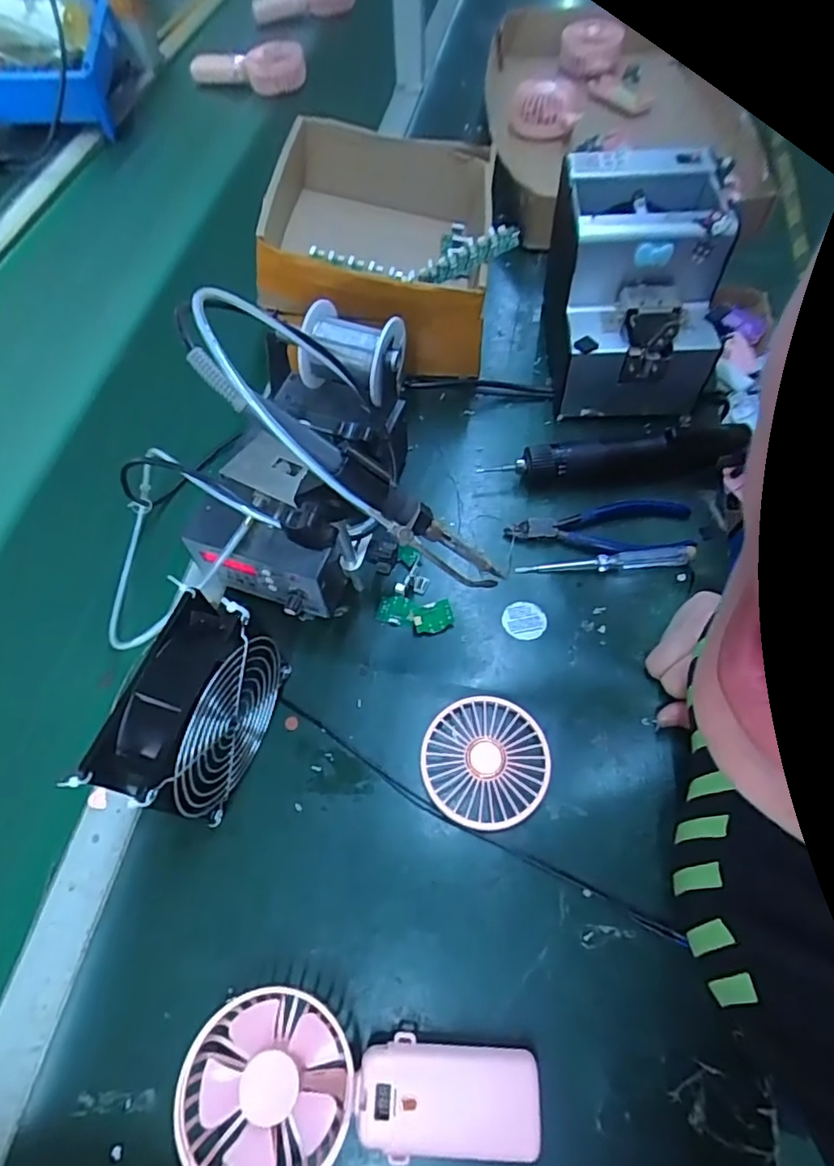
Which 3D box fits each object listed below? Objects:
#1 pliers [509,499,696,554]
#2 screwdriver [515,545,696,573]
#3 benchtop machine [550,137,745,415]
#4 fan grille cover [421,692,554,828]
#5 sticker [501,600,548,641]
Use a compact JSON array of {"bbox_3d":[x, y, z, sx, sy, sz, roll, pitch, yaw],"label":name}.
[{"bbox_3d":[0.159,-0.044,0.494,0.152,0.016,0.058,-5,60,0],"label":"pliers"},{"bbox_3d":[0.153,-0.018,0.473,0.137,0.017,0.013,-2,60,2],"label":"screwdriver"},{"bbox_3d":[0.197,-0.286,0.539,0.121,0.144,0.205,1,60,3],"label":"benchtop machine"},{"bbox_3d":[0.048,0.123,0.407,0.084,0.016,0.086,10,61,8],"label":"fan grille cover"},{"bbox_3d":[0.085,0.030,0.463,0.033,0.004,0.033,25,63,16],"label":"sticker"}]

